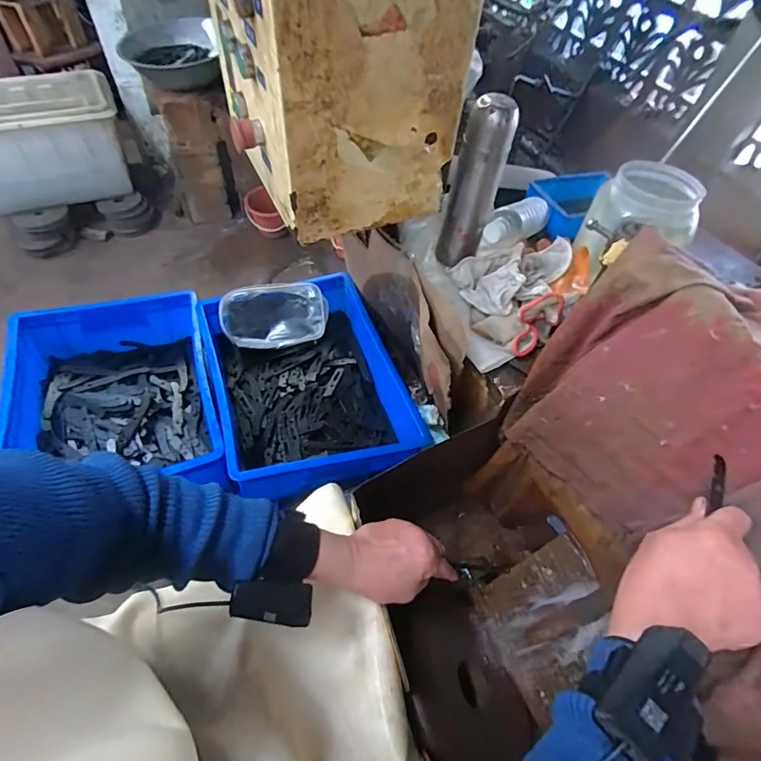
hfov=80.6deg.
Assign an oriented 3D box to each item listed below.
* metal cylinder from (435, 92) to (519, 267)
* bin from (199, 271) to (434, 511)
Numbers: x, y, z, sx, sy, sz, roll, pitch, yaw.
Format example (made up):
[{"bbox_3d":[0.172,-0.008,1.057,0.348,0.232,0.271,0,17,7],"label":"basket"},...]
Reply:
[{"bbox_3d":[0.133,-0.273,0.646,0.067,0.224,0.050,4,53,-2],"label":"metal cylinder"},{"bbox_3d":[-0.132,0.000,0.797,0.301,0.114,0.417,-15,56,-15],"label":"bin"}]

